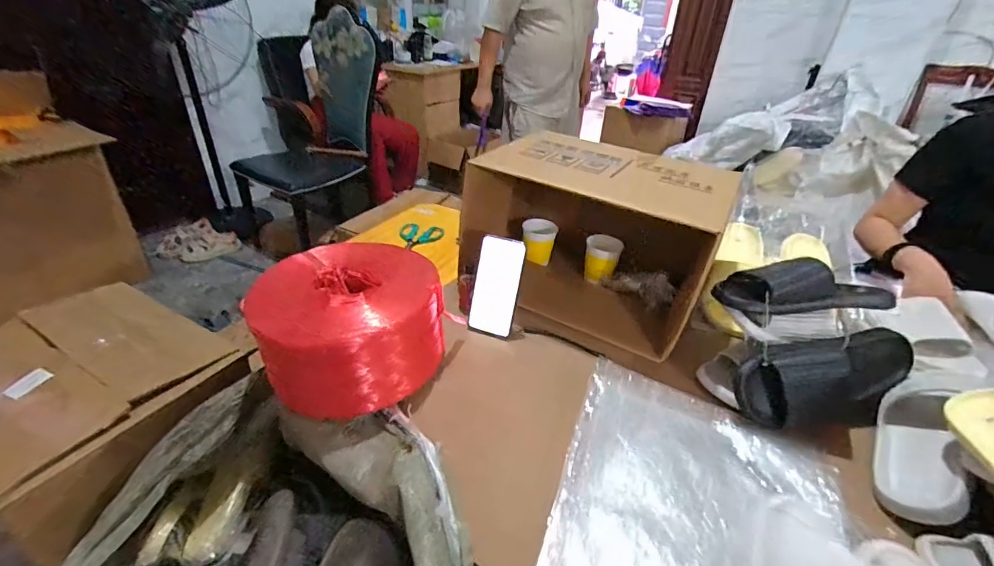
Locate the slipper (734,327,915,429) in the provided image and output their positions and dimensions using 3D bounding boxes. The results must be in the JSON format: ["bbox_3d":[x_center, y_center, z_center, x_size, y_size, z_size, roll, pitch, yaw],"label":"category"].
[{"bbox_3d":[0.451,0.131,0.616,0.251,0.122,0.064,-9,12,-18],"label":"slipper"}]

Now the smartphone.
[{"bbox_3d":[-0.001,0.007,0.721,0.073,0.160,0.013,14,11,16],"label":"smartphone"}]

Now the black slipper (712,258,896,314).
[{"bbox_3d":[0.454,-0.001,0.647,0.254,0.069,0.098,-1,33,-6],"label":"black slipper"}]

